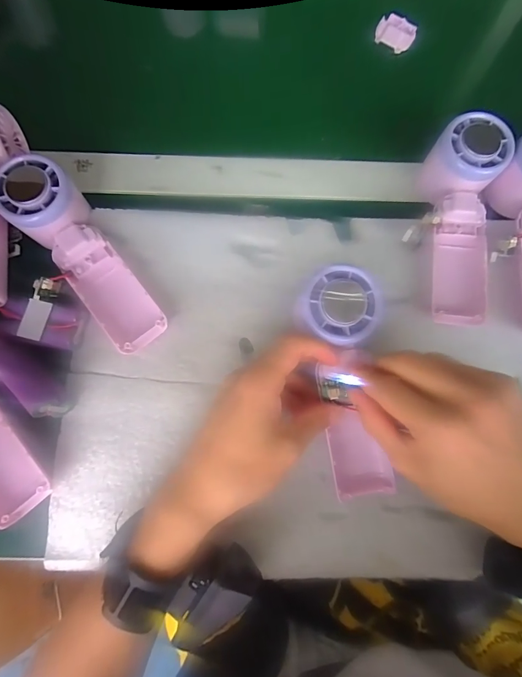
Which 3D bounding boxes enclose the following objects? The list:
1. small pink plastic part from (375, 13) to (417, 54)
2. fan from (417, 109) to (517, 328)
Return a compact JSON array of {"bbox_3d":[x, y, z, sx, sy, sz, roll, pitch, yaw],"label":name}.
[{"bbox_3d":[0.139,-0.316,0.370,0.039,0.008,0.036,27,78,4],"label":"small pink plastic part"},{"bbox_3d":[0.165,-0.095,0.300,0.058,0.045,0.163,1,93,-2],"label":"fan"}]

